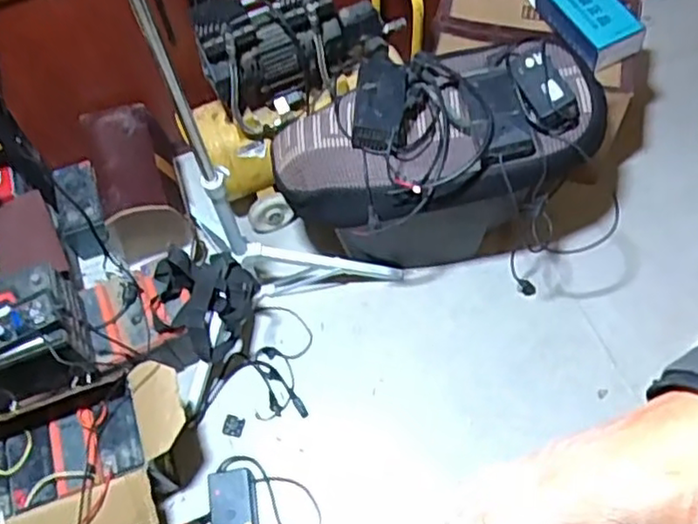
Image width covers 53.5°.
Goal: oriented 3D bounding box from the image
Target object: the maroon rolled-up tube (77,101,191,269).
[{"bbox_3d":[-0.460,-0.167,1.514,0.181,0.254,0.280,-17,61,-6],"label":"maroon rolled-up tube"}]

